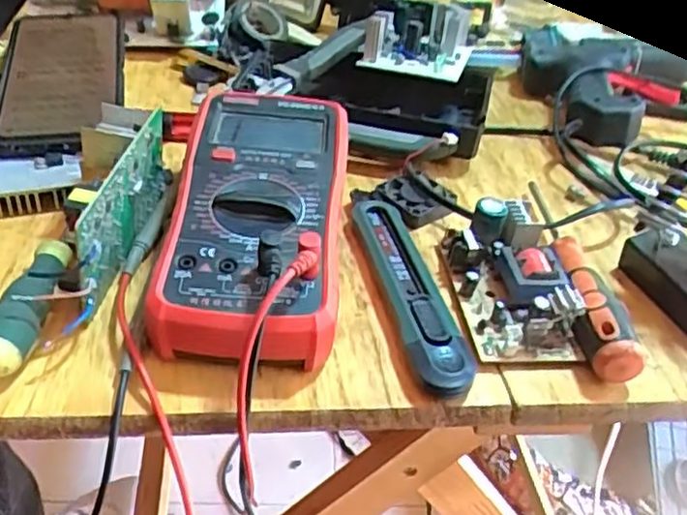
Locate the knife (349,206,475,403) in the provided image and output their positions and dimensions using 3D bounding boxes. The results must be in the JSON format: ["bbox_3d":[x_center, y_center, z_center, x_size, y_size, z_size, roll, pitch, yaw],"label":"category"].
[{"bbox_3d":[0.035,0.013,0.365,0.028,0.015,0.145,-4,40,-14],"label":"knife"}]

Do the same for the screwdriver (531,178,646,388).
[{"bbox_3d":[0.126,0.005,0.379,0.022,0.023,0.148,2,39,-7],"label":"screwdriver"}]

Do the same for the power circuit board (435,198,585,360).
[{"bbox_3d":[0.090,0.010,0.363,0.053,0.034,0.092,0,39,-9],"label":"power circuit board"}]

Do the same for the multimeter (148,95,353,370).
[{"bbox_3d":[-0.046,-0.021,0.365,0.091,0.054,0.185,5,39,-3],"label":"multimeter"}]

